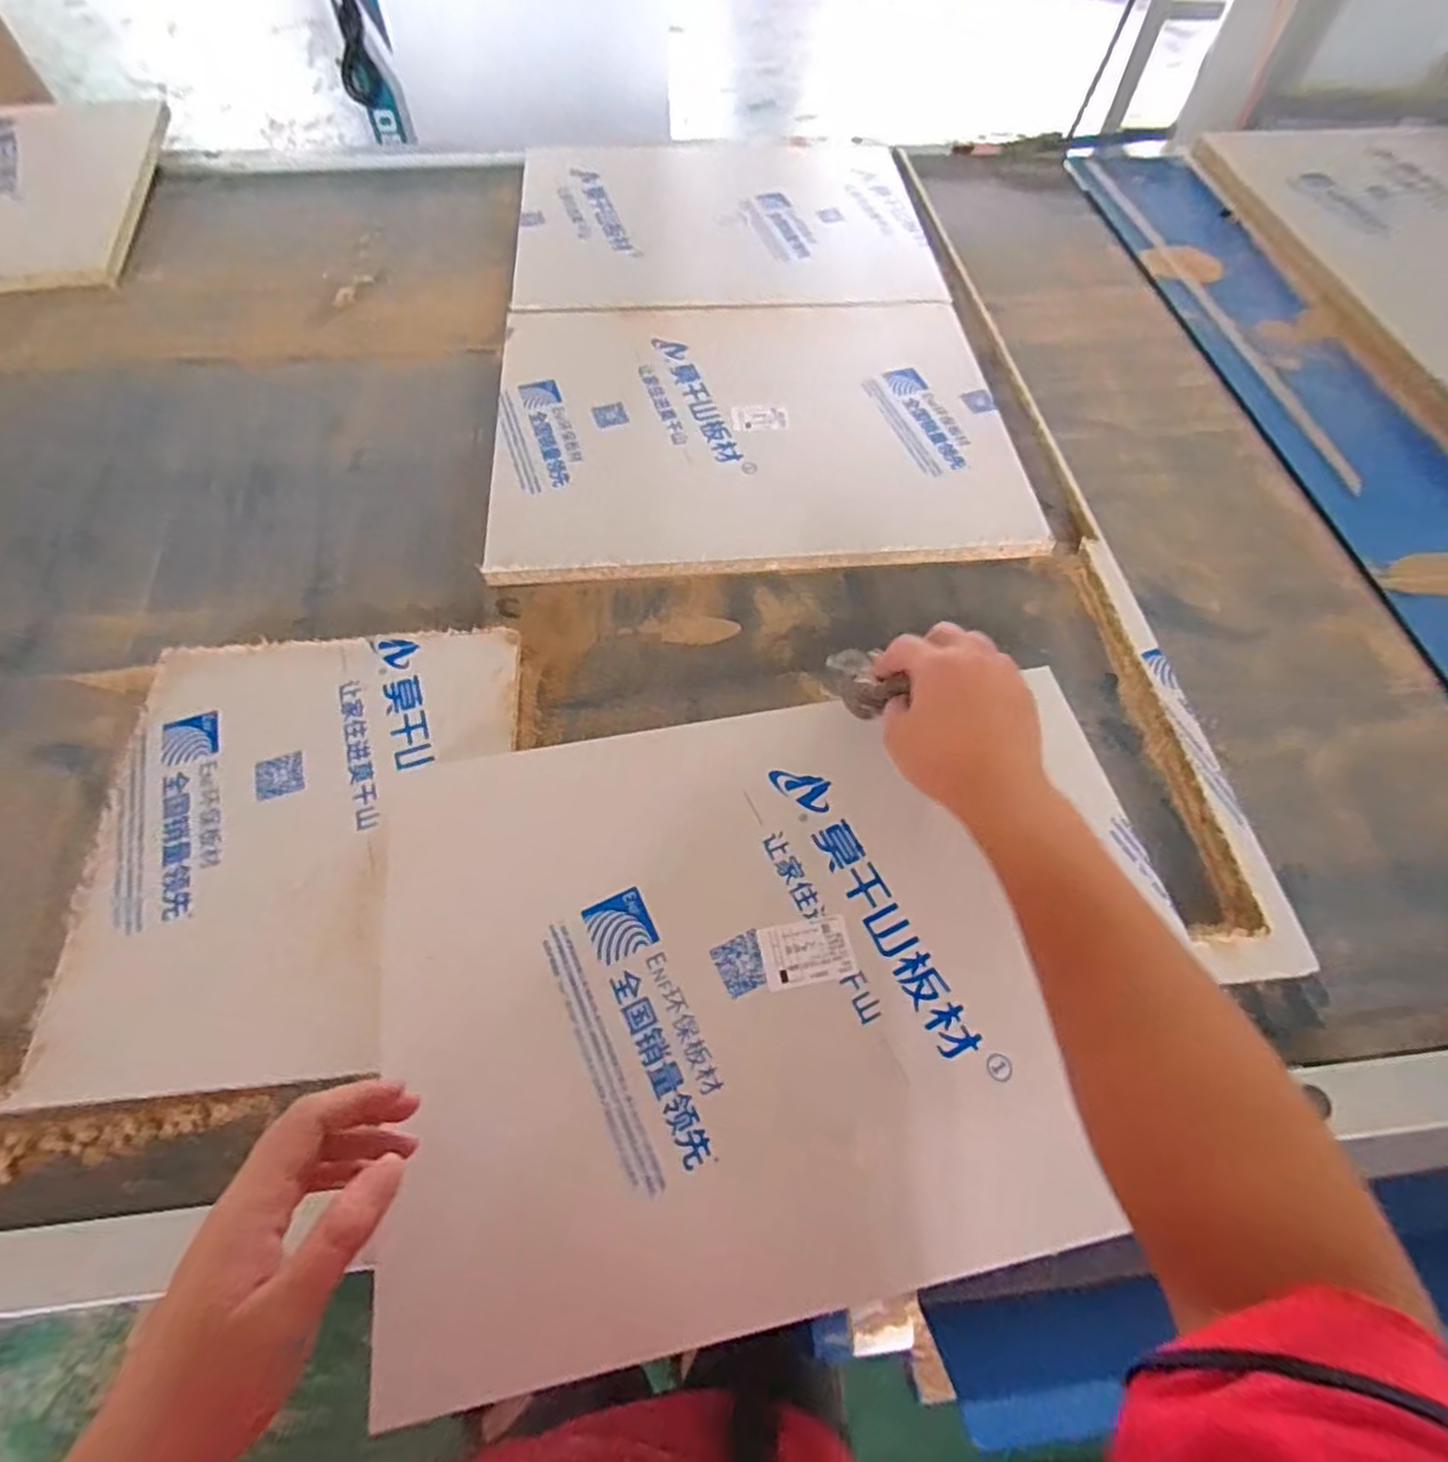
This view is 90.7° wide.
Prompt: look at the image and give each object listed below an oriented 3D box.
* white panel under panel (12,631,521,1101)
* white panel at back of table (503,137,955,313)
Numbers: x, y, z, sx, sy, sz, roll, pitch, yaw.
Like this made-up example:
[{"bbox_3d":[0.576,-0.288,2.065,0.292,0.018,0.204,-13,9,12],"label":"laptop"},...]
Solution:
[{"bbox_3d":[-0.306,0.066,0.521,0.283,0.018,0.340,-2,60,-4],"label":"white panel under panel"},{"bbox_3d":[-0.003,-0.709,0.975,0.531,0.019,0.451,-5,60,-5],"label":"white panel at back of table"}]

